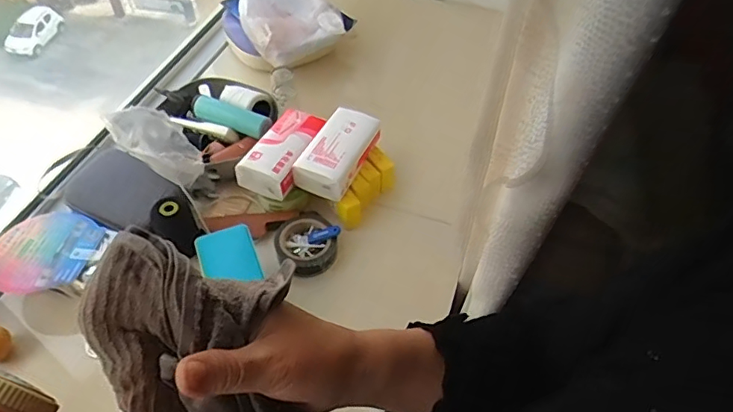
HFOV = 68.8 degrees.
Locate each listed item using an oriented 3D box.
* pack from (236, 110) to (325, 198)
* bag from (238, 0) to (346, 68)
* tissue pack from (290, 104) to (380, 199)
[{"bbox_3d":[-0.149,-0.097,0.948,0.095,0.051,0.165,16,51,13],"label":"pack"},{"bbox_3d":[-0.177,-0.427,1.188,0.197,0.112,0.215,-14,51,-13],"label":"bag"},{"bbox_3d":[-0.046,-0.098,0.945,0.088,0.057,0.172,21,52,17],"label":"tissue pack"}]

